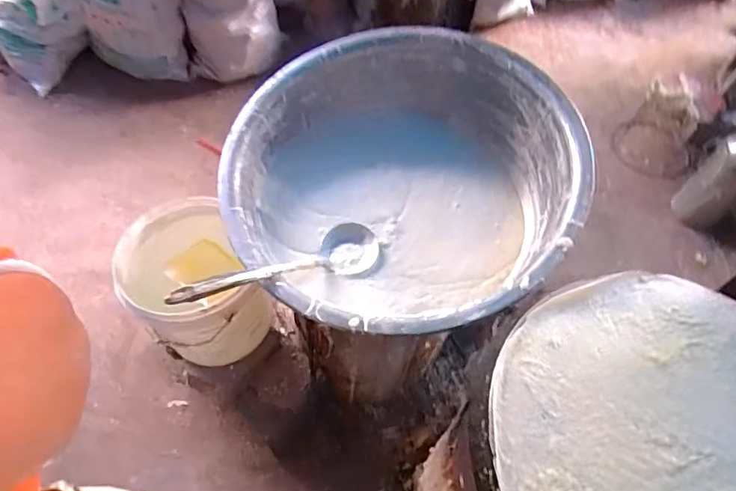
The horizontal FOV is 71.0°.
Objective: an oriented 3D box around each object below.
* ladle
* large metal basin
[{"bbox_3d":[-0.120,0.026,0.739,0.342,0.049,0.087,-12,53,-47],"label":"ladle"},{"bbox_3d":[0.041,-0.097,0.830,0.504,0.230,0.517,2,57,-3],"label":"large metal basin"}]

